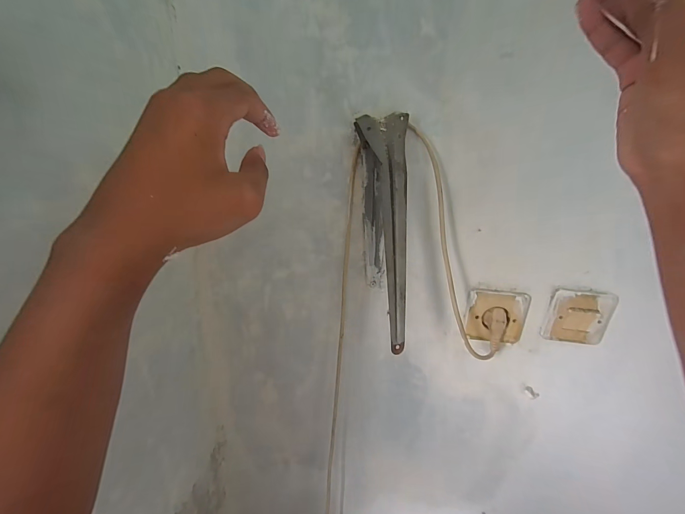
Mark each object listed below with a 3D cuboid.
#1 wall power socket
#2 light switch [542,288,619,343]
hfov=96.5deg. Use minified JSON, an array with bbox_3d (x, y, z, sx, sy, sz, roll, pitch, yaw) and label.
[{"bbox_3d":[0.223,0.088,0.442,0.081,0.075,0.023,7,19,10],"label":"wall power socket"},{"bbox_3d":[0.334,0.085,0.432,0.082,0.078,0.013,4,19,3],"label":"light switch"}]

